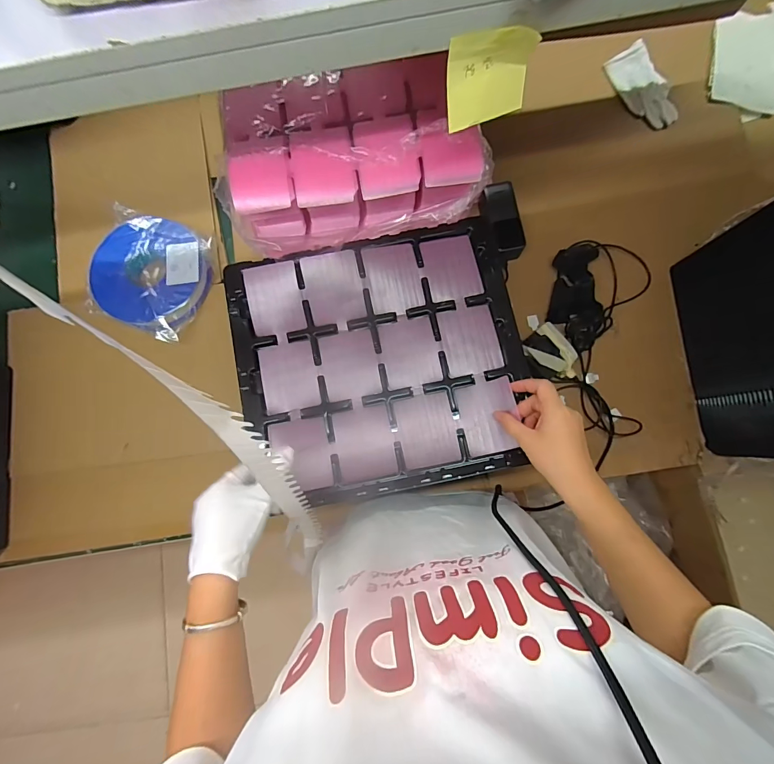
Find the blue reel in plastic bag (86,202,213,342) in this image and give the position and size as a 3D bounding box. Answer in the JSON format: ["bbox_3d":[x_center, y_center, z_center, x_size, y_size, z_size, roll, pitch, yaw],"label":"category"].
[{"bbox_3d":[-0.439,-0.201,0.718,0.205,0.046,0.211,19,83,5],"label":"blue reel in plastic bag"}]

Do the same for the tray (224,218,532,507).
[{"bbox_3d":[-0.008,-0.032,0.494,0.361,0.043,0.327,-12,81,1],"label":"tray"}]

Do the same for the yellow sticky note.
[{"bbox_3d":[0.092,-0.265,0.333,0.078,0.066,0.029,-22,81,-1],"label":"yellow sticky note"}]

